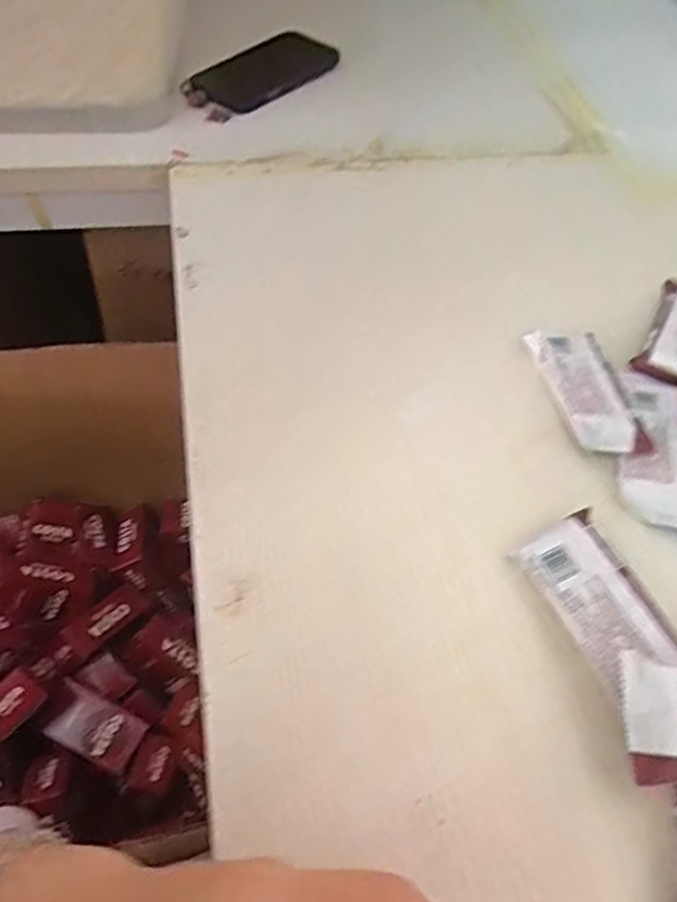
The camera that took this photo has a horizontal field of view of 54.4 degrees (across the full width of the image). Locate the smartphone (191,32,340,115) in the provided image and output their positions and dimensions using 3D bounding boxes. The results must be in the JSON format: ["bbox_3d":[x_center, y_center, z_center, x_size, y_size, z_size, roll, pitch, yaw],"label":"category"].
[{"bbox_3d":[-0.068,-0.384,0.662,0.163,0.008,0.063,-38,85,-24],"label":"smartphone"}]

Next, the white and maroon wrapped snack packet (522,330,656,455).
[{"bbox_3d":[0.158,-0.041,0.423,0.047,0.020,0.106,-6,54,-5],"label":"white and maroon wrapped snack packet"}]

